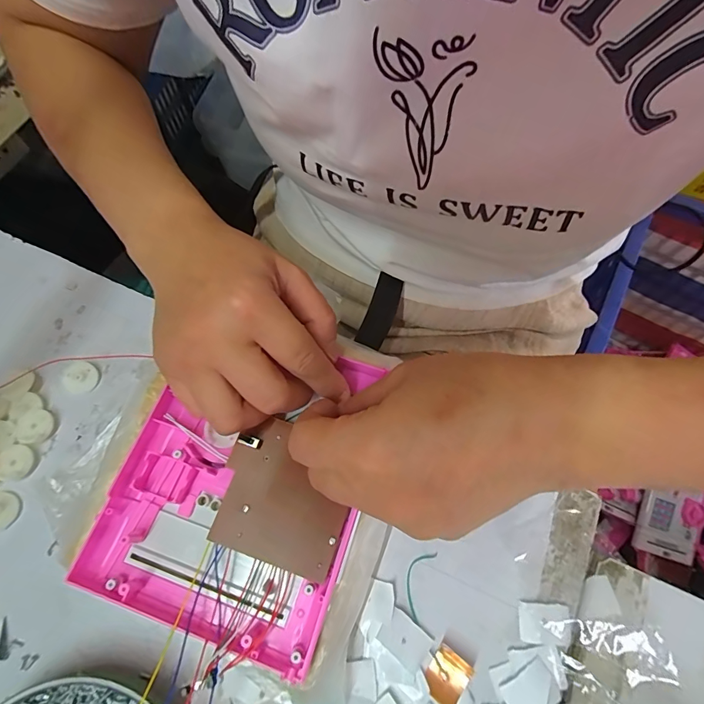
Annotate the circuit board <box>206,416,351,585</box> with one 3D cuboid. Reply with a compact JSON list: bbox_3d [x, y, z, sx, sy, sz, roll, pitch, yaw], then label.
[{"bbox_3d":[-0.037,0.078,0.222,0.072,0.011,0.070,18,66,8],"label":"circuit board"}]

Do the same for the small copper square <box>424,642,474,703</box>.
[{"bbox_3d":[0.052,0.179,0.221,0.021,0.004,0.024,33,64,24],"label":"small copper square"}]

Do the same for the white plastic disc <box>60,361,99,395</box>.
[{"bbox_3d":[-0.197,0.018,0.288,0.021,0.010,0.023,0,65,0],"label":"white plastic disc"}]

